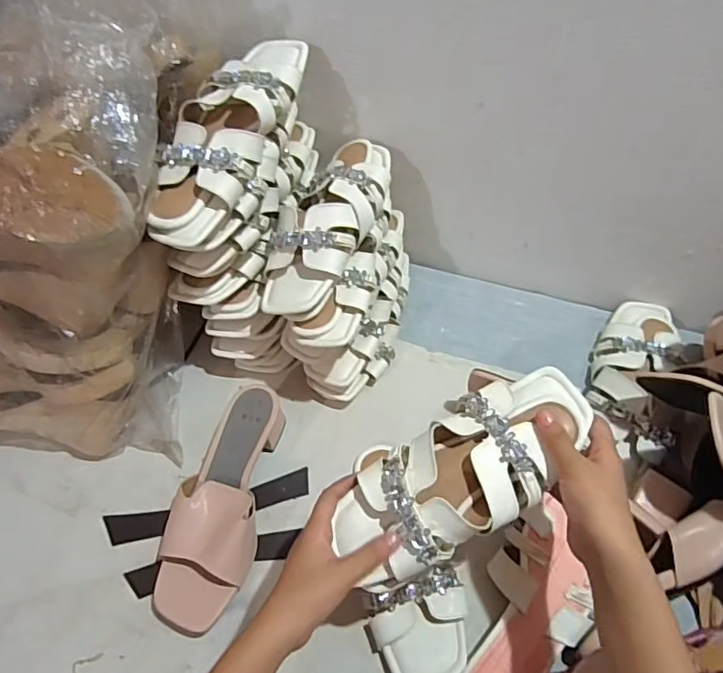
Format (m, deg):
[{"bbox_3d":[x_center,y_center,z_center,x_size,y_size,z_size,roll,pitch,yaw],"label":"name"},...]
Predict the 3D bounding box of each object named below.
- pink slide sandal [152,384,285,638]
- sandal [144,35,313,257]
[{"bbox_3d":[-0.147,0.169,0.555,0.092,0.057,0.238,9,56,7],"label":"pink slide sandal"},{"bbox_3d":[-0.136,-0.198,0.526,0.101,0.059,0.250,19,74,14],"label":"sandal"}]

